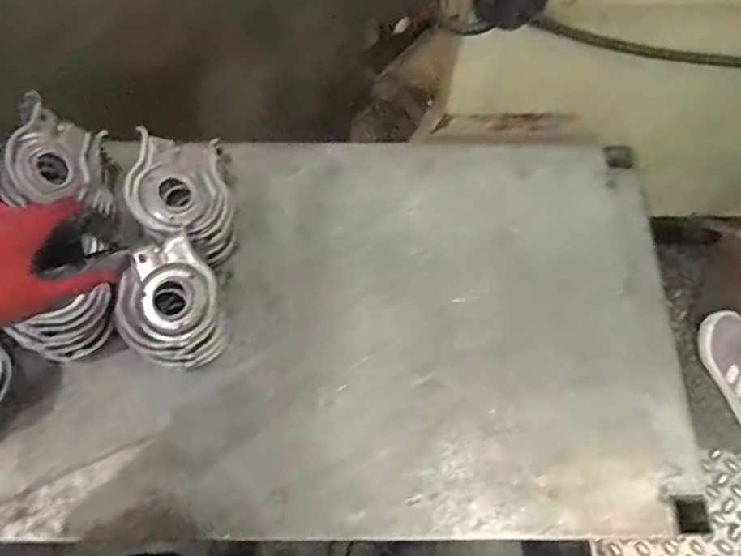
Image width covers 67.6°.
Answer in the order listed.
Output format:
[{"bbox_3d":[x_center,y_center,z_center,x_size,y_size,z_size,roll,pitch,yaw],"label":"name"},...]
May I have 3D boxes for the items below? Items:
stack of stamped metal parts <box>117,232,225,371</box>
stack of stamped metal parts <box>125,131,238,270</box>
[{"bbox_3d":[-0.220,0.035,0.640,0.108,0.102,0.130,-17,70,-8],"label":"stack of stamped metal parts"},{"bbox_3d":[-0.225,-0.092,0.682,0.114,0.107,0.144,-18,70,-8],"label":"stack of stamped metal parts"}]

